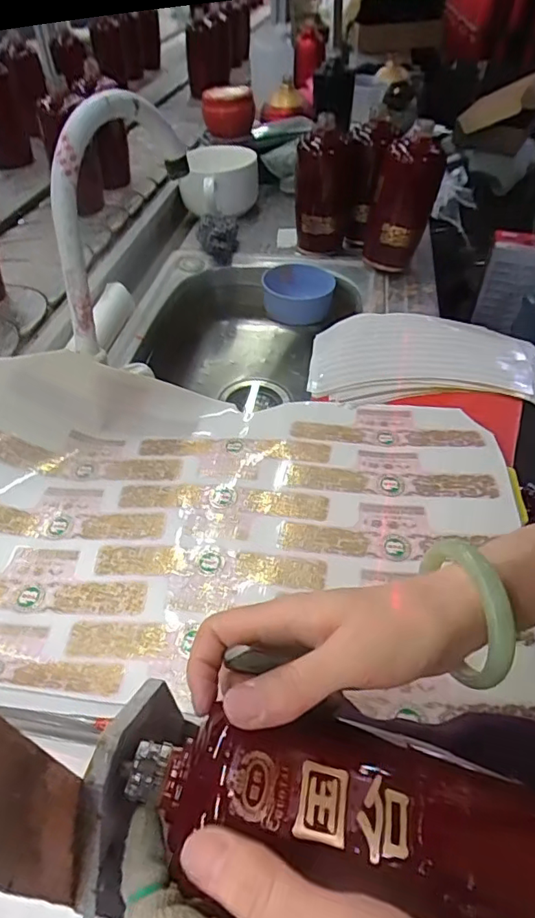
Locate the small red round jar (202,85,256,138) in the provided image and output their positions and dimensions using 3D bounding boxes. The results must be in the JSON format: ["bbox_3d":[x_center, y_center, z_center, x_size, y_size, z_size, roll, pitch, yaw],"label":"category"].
[{"bbox_3d":[-0.073,-0.653,0.974,0.099,0.084,0.077,-2,48,-3],"label":"small red round jar"}]

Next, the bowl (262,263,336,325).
[{"bbox_3d":[0.048,-0.257,0.794,0.107,0.058,0.107,6,48,5],"label":"bowl"}]

